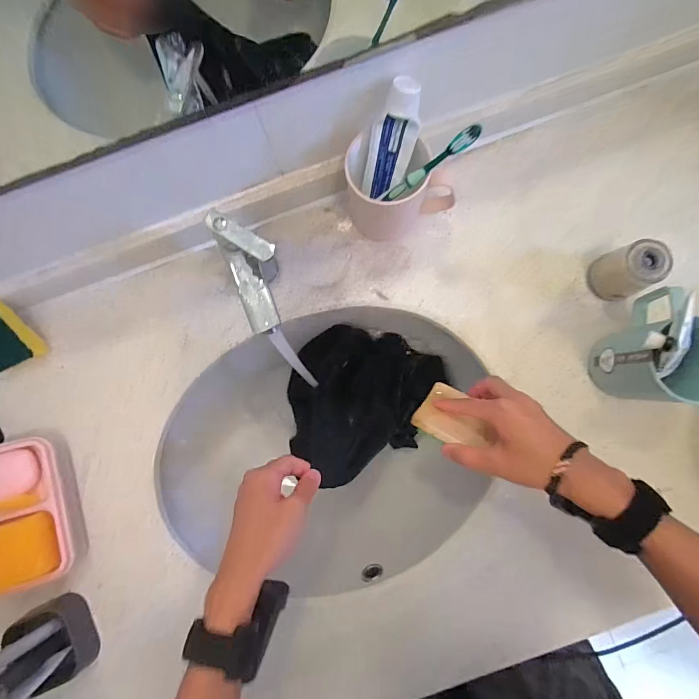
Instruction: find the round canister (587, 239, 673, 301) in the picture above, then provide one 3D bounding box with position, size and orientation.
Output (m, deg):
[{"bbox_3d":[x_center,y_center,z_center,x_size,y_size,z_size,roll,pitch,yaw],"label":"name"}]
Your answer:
[{"bbox_3d":[0.307,-0.086,0.435,0.045,0.076,0.048,0,84,3],"label":"round canister"}]

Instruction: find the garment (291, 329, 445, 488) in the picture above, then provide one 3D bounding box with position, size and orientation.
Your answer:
[{"bbox_3d":[0.013,0.064,0.531,0.194,0.132,0.197,0,84,3],"label":"garment"}]

